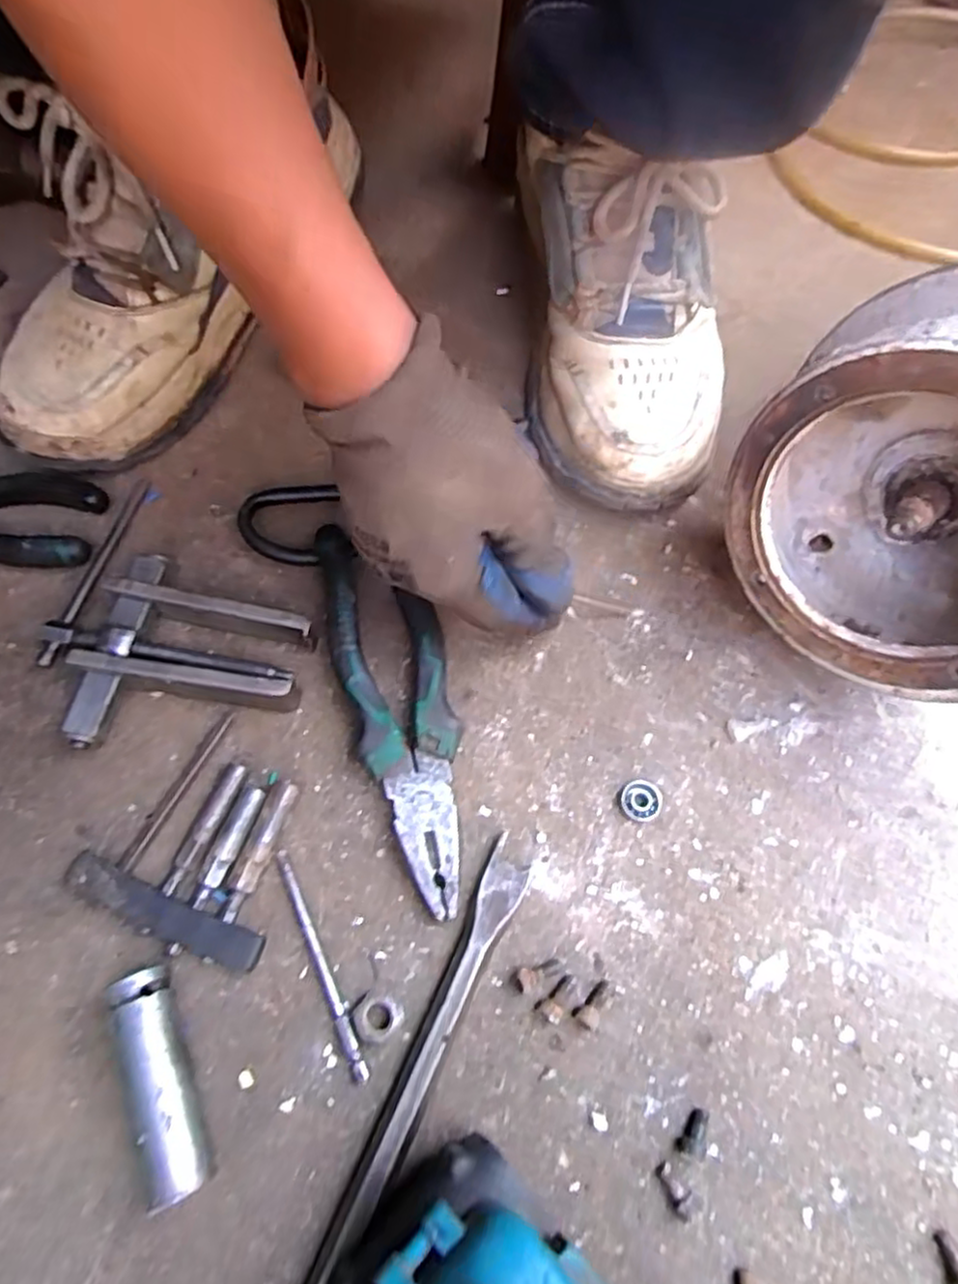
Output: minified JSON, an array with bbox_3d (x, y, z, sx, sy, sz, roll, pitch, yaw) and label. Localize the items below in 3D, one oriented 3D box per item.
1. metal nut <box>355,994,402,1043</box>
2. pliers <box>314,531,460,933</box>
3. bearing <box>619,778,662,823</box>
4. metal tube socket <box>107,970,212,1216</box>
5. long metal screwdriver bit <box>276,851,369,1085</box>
[{"bbox_3d":[-0.042,0.157,0.302,0.019,0.009,0.016,-39,74,-16],"label":"metal nut"},{"bbox_3d":[-0.037,0.031,0.346,0.050,0.029,0.186,-11,68,-7],"label":"pliers"},{"bbox_3d":[0.077,0.075,0.343,0.019,0.006,0.019,1,67,-2],"label":"bearing"},{"bbox_3d":[-0.124,0.171,0.285,0.024,0.025,0.080,-17,69,-9],"label":"metal tube socket"},{"bbox_3d":[-0.069,0.137,0.312,0.007,0.006,0.099,-23,70,-11],"label":"long metal screwdriver bit"}]

